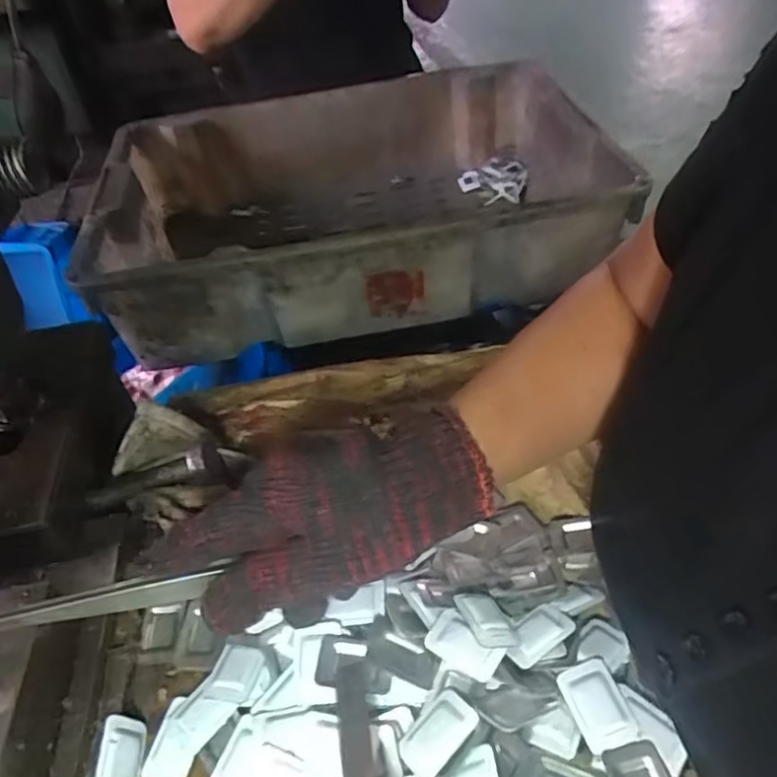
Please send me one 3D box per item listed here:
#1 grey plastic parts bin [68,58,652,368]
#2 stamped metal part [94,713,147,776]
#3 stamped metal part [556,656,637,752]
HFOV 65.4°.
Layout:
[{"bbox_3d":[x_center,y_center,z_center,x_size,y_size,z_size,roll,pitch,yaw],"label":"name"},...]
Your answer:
[{"bbox_3d":[-0.043,-0.239,0.766,0.571,0.151,0.415,-10,43,-3],"label":"grey plastic parts bin"},{"bbox_3d":[-0.134,0.188,0.305,0.007,0.025,0.040,-37,37,25],"label":"stamped metal part"},{"bbox_3d":[0.105,0.159,0.305,0.027,0.004,0.039,-15,44,-9],"label":"stamped metal part"}]

